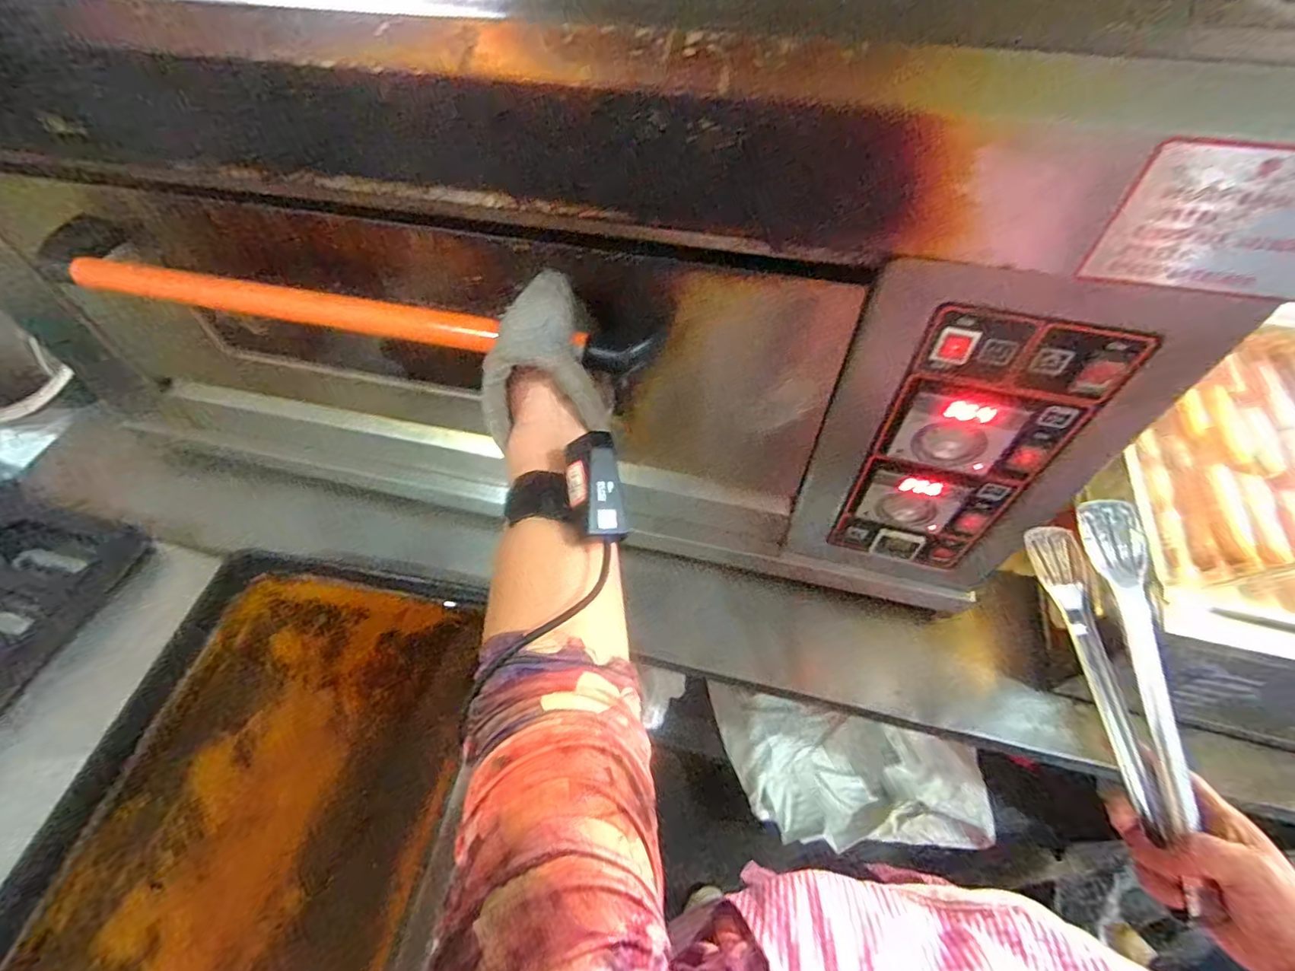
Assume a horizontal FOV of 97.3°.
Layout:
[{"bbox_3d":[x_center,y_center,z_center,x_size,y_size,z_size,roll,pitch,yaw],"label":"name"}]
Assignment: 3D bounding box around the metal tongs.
[{"bbox_3d":[0.365,0.134,0.442,0.034,0.095,0.231,-2,72,-1],"label":"metal tongs"}]

